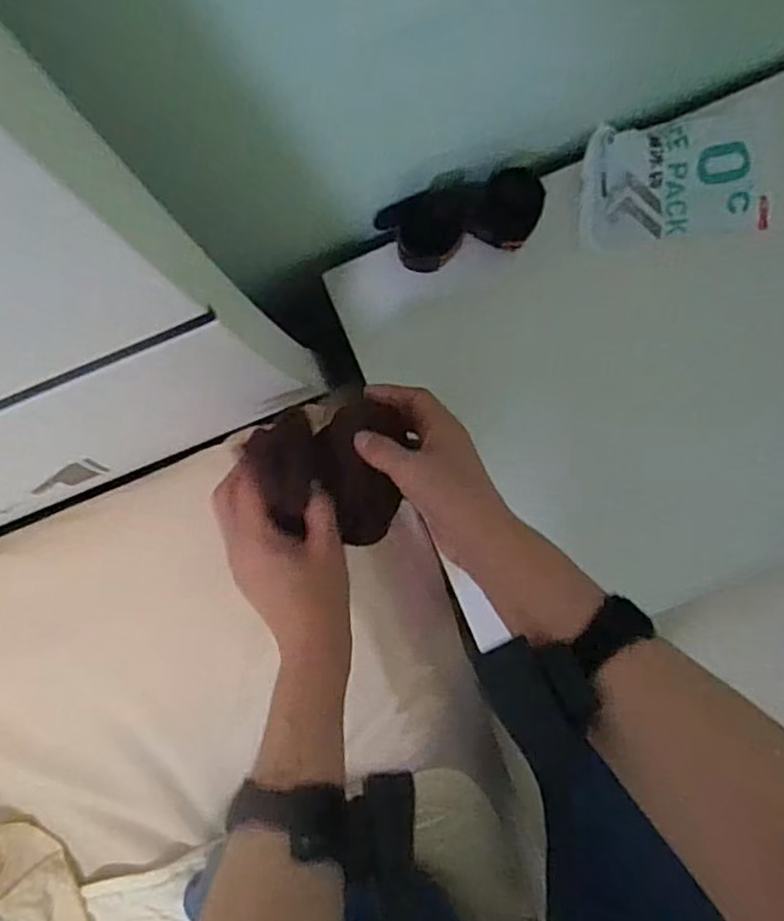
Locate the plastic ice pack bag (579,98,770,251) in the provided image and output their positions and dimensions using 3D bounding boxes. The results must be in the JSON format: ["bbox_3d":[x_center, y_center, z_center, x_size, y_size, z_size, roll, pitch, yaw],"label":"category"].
[{"bbox_3d":[0.230,-0.229,0.526,0.145,0.032,0.092,-10,96,0],"label":"plastic ice pack bag"}]

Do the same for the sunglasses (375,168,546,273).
[{"bbox_3d":[0.060,-0.193,0.521,0.131,0.030,0.056,-20,96,-13],"label":"sunglasses"}]

